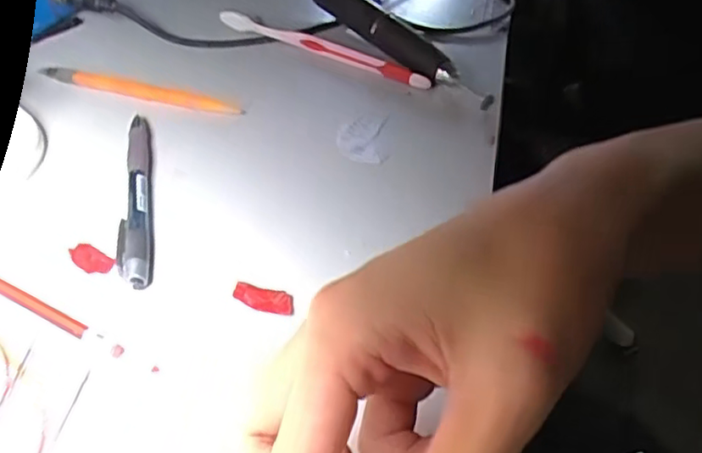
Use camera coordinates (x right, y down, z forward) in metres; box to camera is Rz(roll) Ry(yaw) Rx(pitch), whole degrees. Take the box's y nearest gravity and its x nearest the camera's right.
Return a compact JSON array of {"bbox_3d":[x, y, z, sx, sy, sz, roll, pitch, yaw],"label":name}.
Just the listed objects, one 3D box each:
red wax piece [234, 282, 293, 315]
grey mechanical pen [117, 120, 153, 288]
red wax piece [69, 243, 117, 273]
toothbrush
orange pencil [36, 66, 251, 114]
[{"bbox_3d":[-0.041,0.034,0.301,0.029,0.004,0.014,14,45,8],"label":"red wax piece"},{"bbox_3d":[-0.117,-0.019,0.343,0.017,0.009,0.132,-6,46,-11],"label":"grey mechanical pen"},{"bbox_3d":[-0.130,0.015,0.314,0.025,0.004,0.014,26,48,19],"label":"red wax piece"},{"bbox_3d":[-0.023,-0.135,0.473,0.176,0.011,0.013,23,47,17],"label":"toothbrush"},{"bbox_3d":[-0.141,-0.090,0.420,0.141,0.013,0.013,14,45,9],"label":"orange pencil"}]

